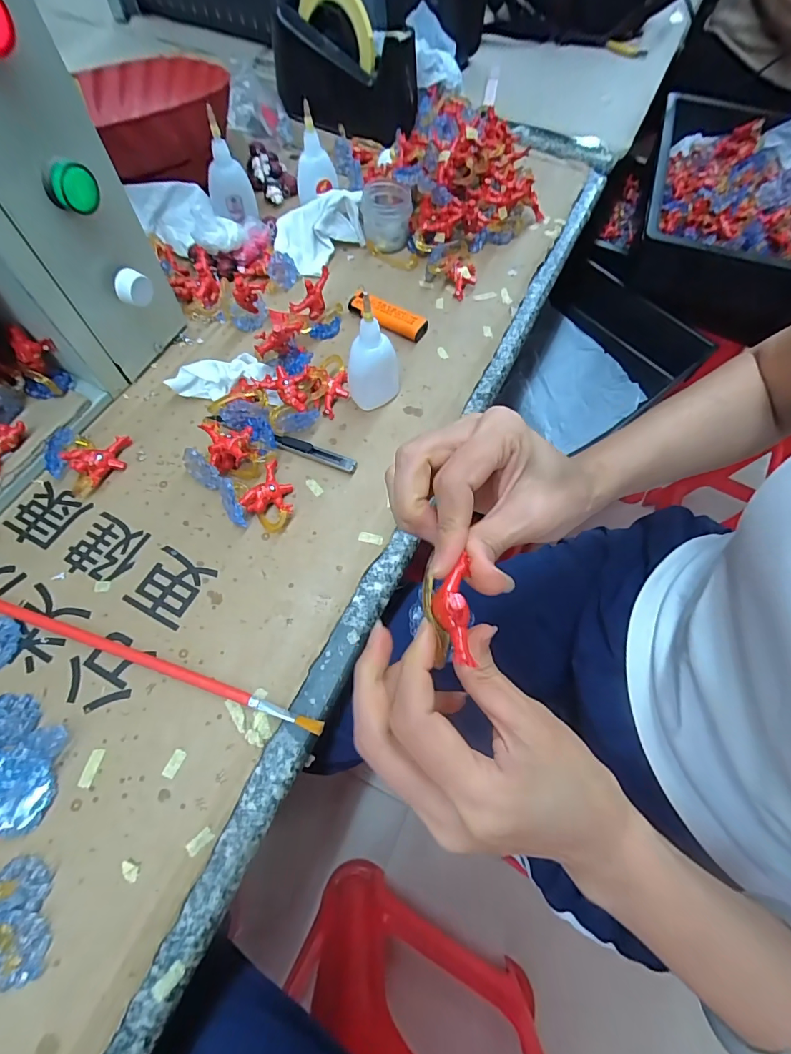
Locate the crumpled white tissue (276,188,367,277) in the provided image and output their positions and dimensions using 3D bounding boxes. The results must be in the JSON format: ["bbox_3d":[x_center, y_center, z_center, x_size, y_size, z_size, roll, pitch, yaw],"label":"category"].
[{"bbox_3d":[-0.082,-0.317,0.469,0.095,0.035,0.092,-4,66,-4],"label":"crumpled white tissue"}]

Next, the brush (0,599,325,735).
[{"bbox_3d":[-0.171,0.088,0.294,0.263,0.014,0.008,18,66,6],"label":"brush"}]

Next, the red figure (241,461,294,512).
[{"bbox_3d":[-0.098,-0.032,0.350,0.036,0.016,0.044,3,66,-1],"label":"red figure"}]

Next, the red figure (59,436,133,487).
[{"bbox_3d":[-0.236,-0.058,0.356,0.034,0.014,0.046,35,69,13],"label":"red figure"}]

